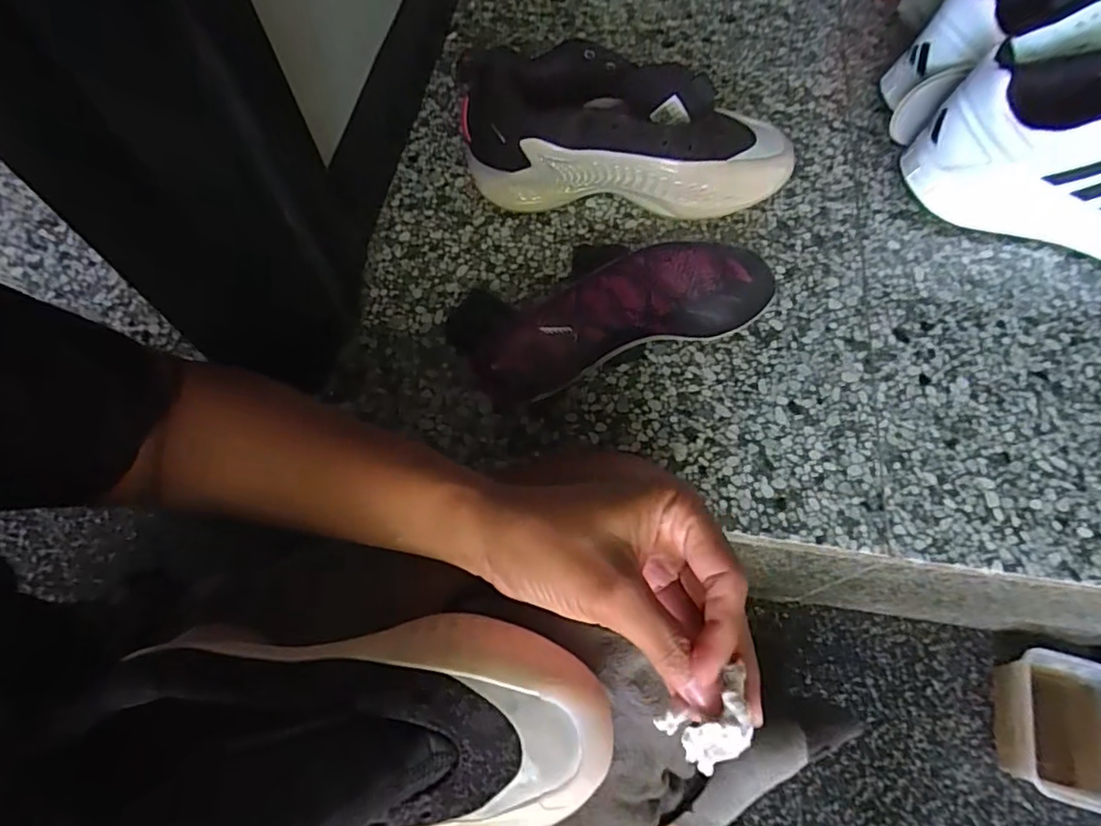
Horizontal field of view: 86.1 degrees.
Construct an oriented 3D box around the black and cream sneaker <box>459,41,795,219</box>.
[{"bbox_3d":[0.065,-0.236,0.503,0.274,0.104,0.095,3,65,2],"label":"black and cream sneaker"}]

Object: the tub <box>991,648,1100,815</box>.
[{"bbox_3d":[0.418,0.258,0.482,0.074,0.056,0.105,13,66,7],"label":"tub"}]

